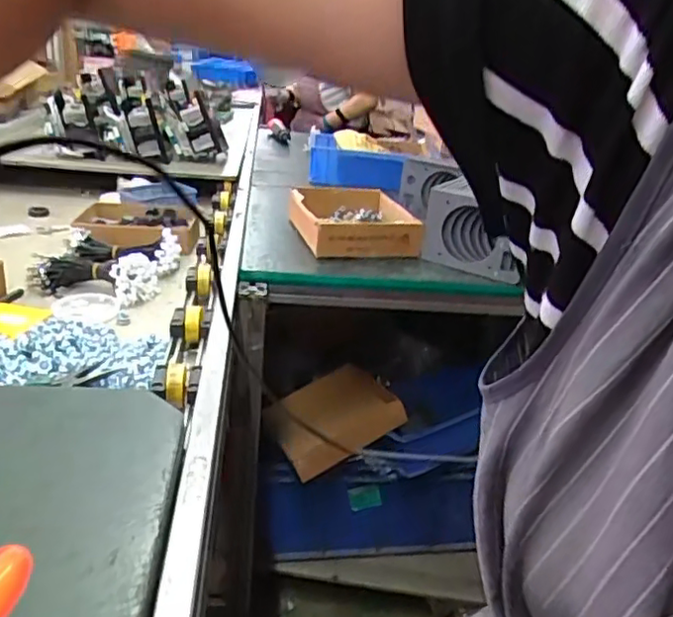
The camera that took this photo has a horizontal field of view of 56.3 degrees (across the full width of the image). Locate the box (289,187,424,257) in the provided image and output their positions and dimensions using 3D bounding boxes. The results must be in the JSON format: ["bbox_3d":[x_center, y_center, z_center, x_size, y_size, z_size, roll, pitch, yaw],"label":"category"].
[{"bbox_3d":[0.020,-0.149,1.049,0.177,0.063,0.216,-1,23,-19],"label":"box"}]

